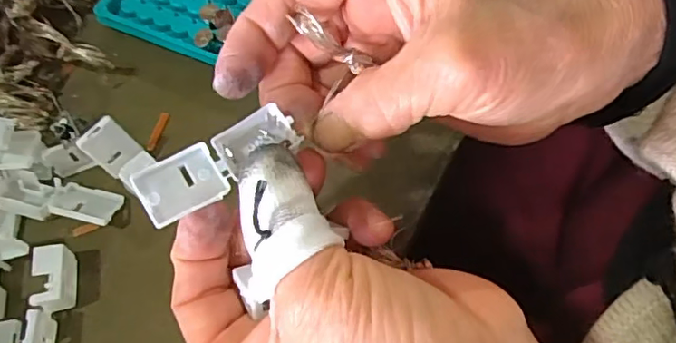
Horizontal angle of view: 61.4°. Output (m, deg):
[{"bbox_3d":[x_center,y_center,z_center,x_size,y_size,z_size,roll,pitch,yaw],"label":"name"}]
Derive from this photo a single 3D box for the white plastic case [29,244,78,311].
[{"bbox_3d":[-0.120,0.046,0.243,0.014,0.017,0.026,-12,61,-5],"label":"white plastic case"}]

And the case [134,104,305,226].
[{"bbox_3d":[-0.040,-0.005,0.196,0.022,0.009,0.060,43,57,16],"label":"case"}]

